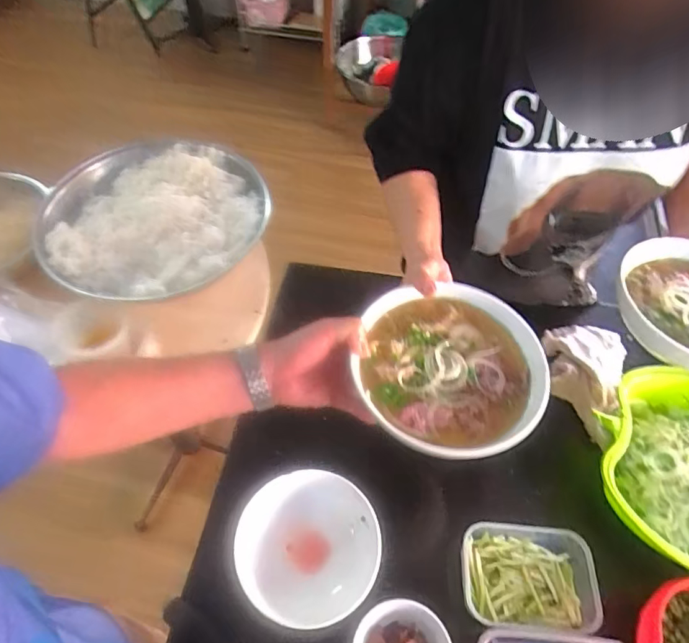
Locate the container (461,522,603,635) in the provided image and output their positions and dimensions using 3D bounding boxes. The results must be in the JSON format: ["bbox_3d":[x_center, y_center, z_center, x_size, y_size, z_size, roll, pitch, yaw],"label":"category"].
[{"bbox_3d":[0.221,0.308,0.575,0.153,0.045,0.109,4,54,2],"label":"container"}]

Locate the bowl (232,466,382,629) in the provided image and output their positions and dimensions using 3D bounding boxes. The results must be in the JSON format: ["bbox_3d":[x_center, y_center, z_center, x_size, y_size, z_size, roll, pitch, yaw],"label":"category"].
[{"bbox_3d":[-0.043,0.277,0.586,0.167,0.064,0.162,0,54,-1],"label":"bowl"}]

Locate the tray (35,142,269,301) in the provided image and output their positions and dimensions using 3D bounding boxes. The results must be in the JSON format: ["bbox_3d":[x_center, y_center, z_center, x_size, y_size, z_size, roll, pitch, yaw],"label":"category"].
[{"bbox_3d":[-0.309,-0.179,0.787,0.364,0.046,0.334,-19,57,-14],"label":"tray"}]

